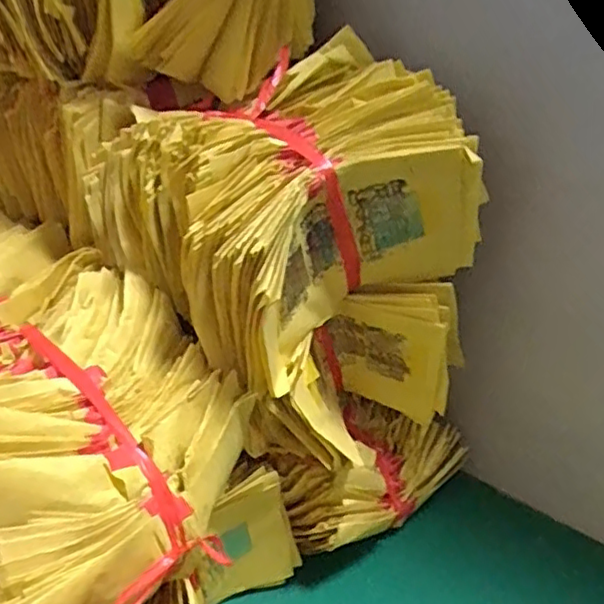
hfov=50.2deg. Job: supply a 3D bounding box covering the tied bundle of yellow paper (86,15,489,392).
[{"bbox_3d":[-0.010,-0.074,0.489,0.238,0.167,0.192,-23,39,-31],"label":"tied bundle of yellow paper"}]

